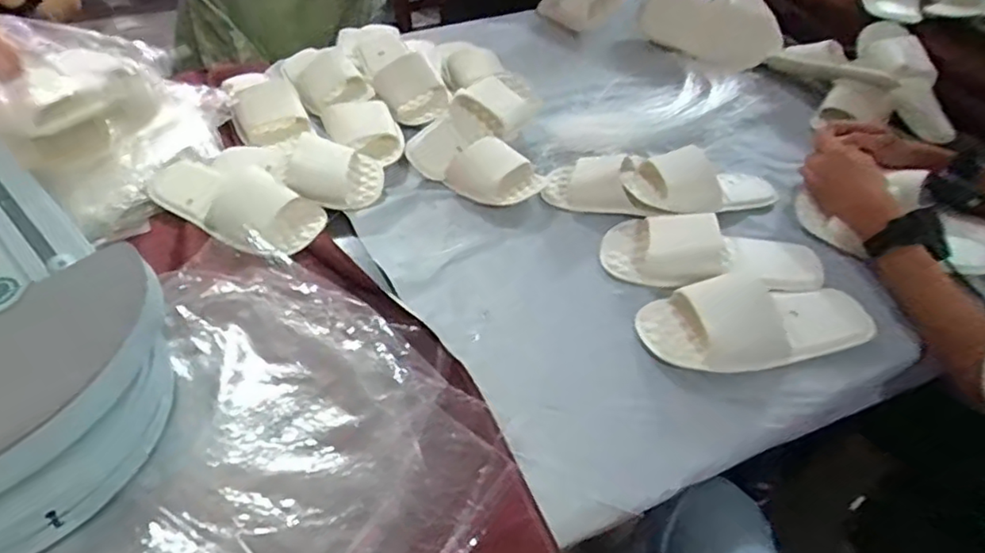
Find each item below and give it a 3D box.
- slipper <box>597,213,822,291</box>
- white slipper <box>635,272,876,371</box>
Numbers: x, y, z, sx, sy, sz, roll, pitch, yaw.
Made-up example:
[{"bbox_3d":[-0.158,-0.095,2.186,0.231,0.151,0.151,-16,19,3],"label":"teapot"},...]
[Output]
[{"bbox_3d":[0.282,-0.032,0.782,0.278,0.056,0.092,8,46,4],"label":"slipper"},{"bbox_3d":[0.313,0.044,0.707,0.275,0.053,0.114,-7,47,-10],"label":"white slipper"}]

